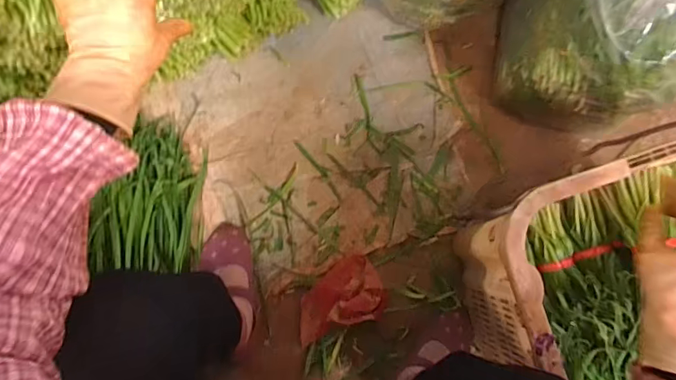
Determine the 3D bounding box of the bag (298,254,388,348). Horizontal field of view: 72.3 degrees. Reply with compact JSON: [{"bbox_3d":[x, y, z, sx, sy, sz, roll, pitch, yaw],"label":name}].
[{"bbox_3d":[0.000,0.199,0.854,0.170,0.034,0.116,-20,85,-6],"label":"bag"}]

